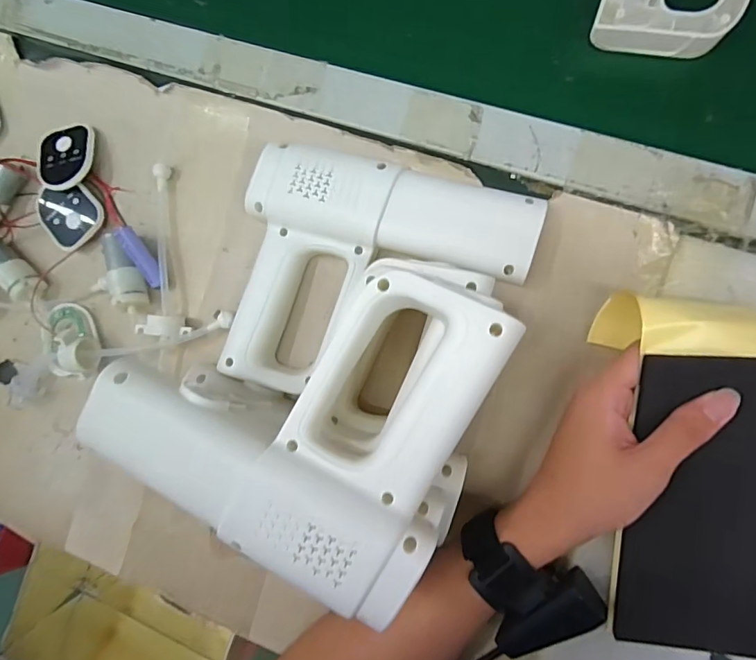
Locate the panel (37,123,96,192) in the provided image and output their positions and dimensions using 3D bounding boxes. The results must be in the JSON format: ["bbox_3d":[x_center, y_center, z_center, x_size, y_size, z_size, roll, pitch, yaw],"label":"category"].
[{"bbox_3d":[-0.256,-0.141,0.388,0.044,0.008,0.055,3,81,-2],"label":"panel"}]

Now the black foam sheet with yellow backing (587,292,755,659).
[{"bbox_3d":[0.200,0.095,0.305,0.109,0.044,0.229,-4,101,10],"label":"black foam sheet with yellow backing"}]

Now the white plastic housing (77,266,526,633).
[{"bbox_3d":[-0.051,0.034,0.255,0.200,0.035,0.165,22,93,8],"label":"white plastic housing"}]

